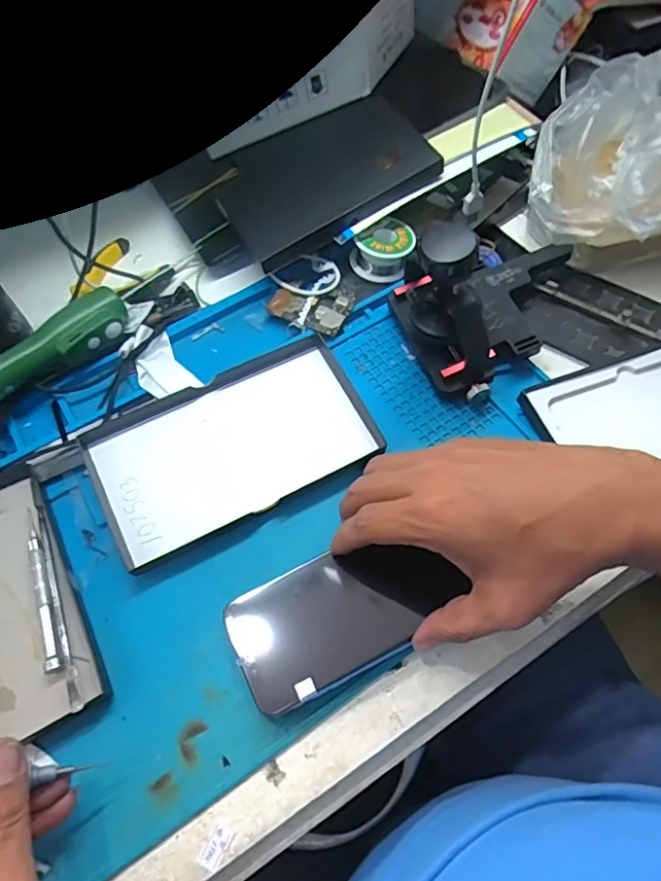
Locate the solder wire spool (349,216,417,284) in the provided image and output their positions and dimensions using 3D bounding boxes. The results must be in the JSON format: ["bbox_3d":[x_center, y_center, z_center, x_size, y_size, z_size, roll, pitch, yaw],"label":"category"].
[{"bbox_3d":[0.047,-0.169,0.482,0.051,0.034,0.048,-1,61,2],"label":"solder wire spool"}]

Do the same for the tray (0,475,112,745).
[{"bbox_3d":[-0.214,0.106,0.344,0.096,0.018,0.172,-28,63,-13],"label":"tray"}]

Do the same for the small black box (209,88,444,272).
[{"bbox_3d":[-0.006,-0.228,0.469,0.175,0.013,0.103,-32,76,-3],"label":"small black box"}]

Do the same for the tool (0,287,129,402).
[{"bbox_3d":[-0.213,-0.068,0.413,0.033,0.029,0.134,35,68,19],"label":"tool"}]

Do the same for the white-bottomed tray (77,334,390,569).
[{"bbox_3d":[-0.071,0.002,0.403,0.195,0.022,0.112,-23,62,-10],"label":"white-bottomed tray"}]

